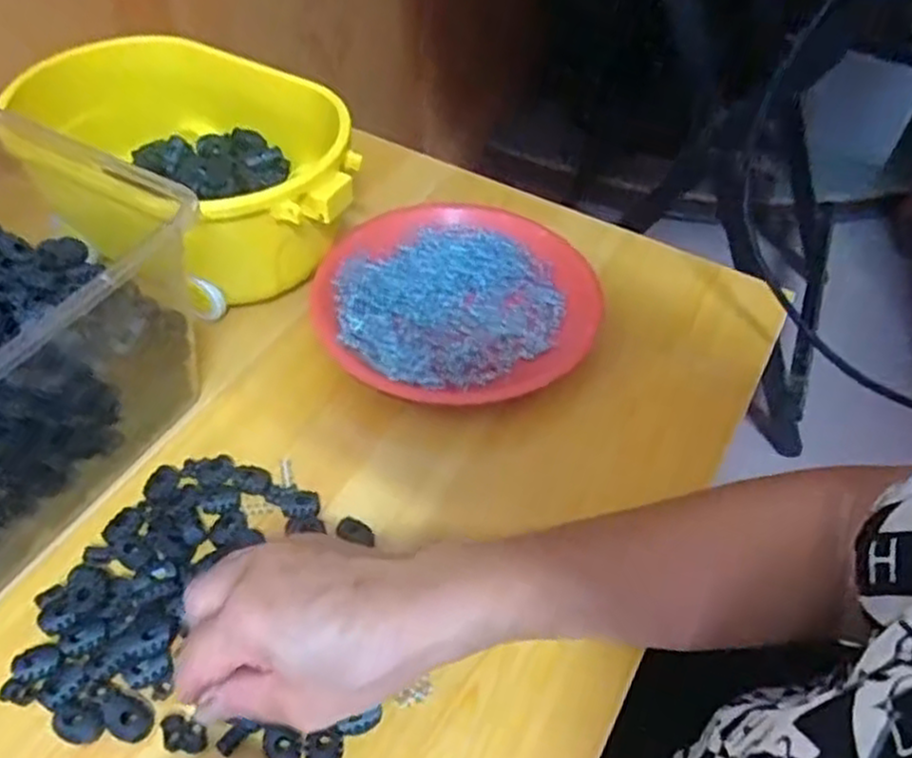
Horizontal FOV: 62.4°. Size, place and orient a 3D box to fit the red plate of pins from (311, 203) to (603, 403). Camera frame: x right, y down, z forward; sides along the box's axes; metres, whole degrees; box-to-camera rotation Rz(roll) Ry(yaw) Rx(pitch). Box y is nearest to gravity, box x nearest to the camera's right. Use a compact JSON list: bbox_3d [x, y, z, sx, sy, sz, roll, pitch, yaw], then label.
[{"bbox_3d":[0.002,-0.057,0.533,0.197,0.022,0.176,-12,52,-14],"label":"red plate of pins"}]

